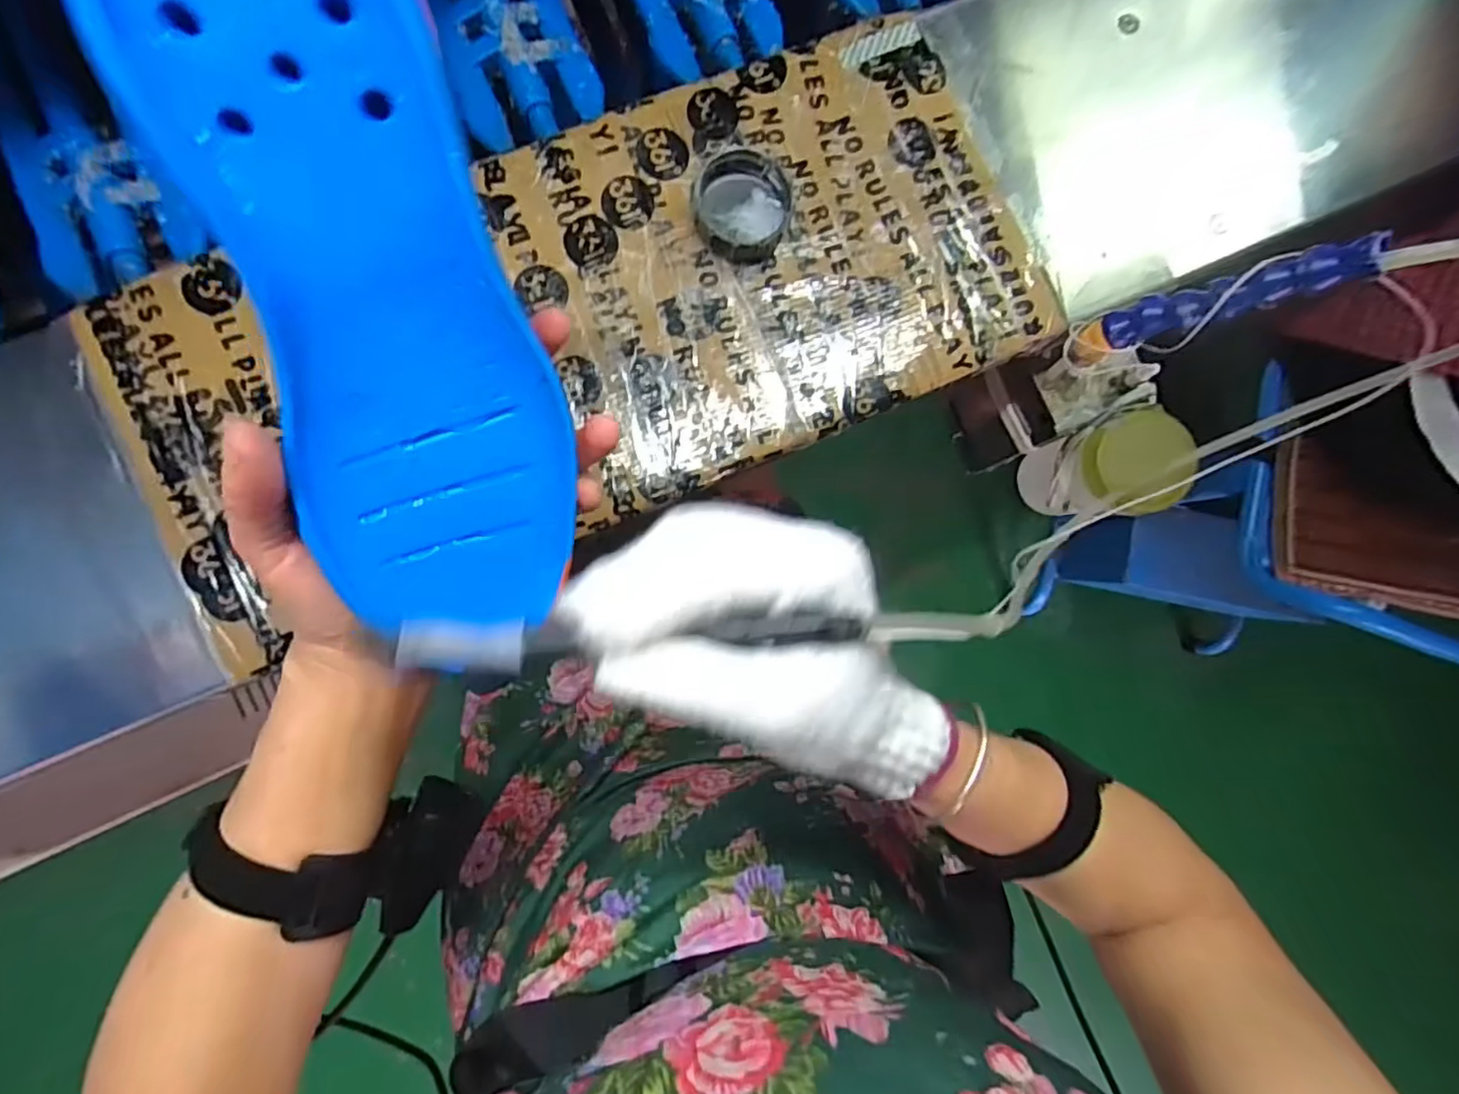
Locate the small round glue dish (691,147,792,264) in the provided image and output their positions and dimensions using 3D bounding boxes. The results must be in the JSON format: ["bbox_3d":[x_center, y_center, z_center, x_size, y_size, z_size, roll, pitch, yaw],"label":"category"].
[{"bbox_3d":[0.008,-0.214,0.413,0.060,0.020,0.062,0,88,-4],"label":"small round glue dish"}]

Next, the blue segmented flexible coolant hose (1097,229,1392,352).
[{"bbox_3d":[0.278,-0.141,0.367,0.018,0.129,0.026,3,87,-32],"label":"blue segmented flexible coolant hose"}]

